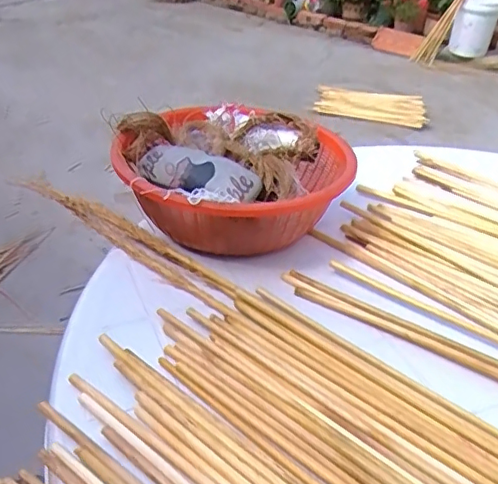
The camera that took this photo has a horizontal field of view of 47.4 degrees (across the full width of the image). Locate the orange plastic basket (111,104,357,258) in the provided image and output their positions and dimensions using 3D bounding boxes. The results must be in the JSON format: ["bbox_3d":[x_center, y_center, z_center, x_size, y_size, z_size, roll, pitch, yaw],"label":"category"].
[{"bbox_3d":[-0.021,-0.062,0.629,0.244,0.106,0.202,12,35,8],"label":"orange plastic basket"}]

